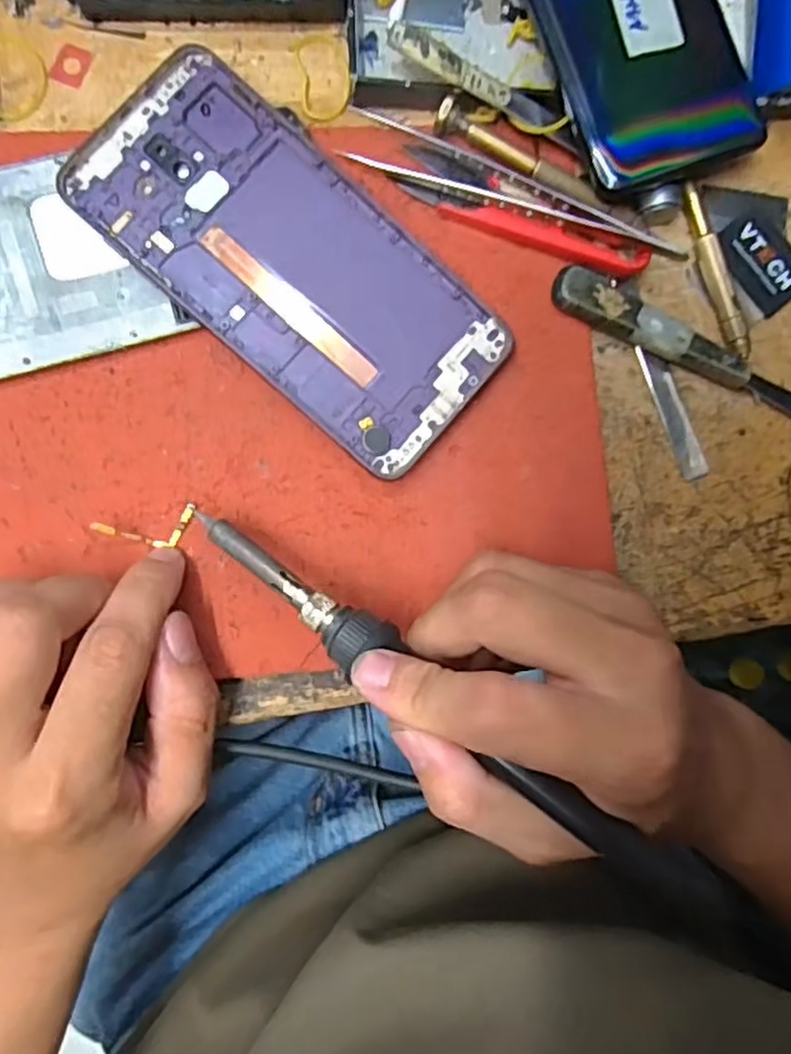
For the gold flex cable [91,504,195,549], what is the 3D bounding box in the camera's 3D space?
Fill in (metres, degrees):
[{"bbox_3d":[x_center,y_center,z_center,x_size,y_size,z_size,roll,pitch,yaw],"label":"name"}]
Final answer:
[{"bbox_3d":[-0.089,0.001,0.246,0.034,0.008,0.014,-7,90,-24],"label":"gold flex cable"}]

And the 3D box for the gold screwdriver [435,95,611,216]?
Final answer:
[{"bbox_3d":[0.049,-0.140,0.259,0.073,0.007,0.015,23,86,-7],"label":"gold screwdriver"}]

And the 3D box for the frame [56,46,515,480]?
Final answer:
[{"bbox_3d":[-0.034,-0.096,0.251,0.157,0.009,0.079,41,84,-5],"label":"frame"}]

